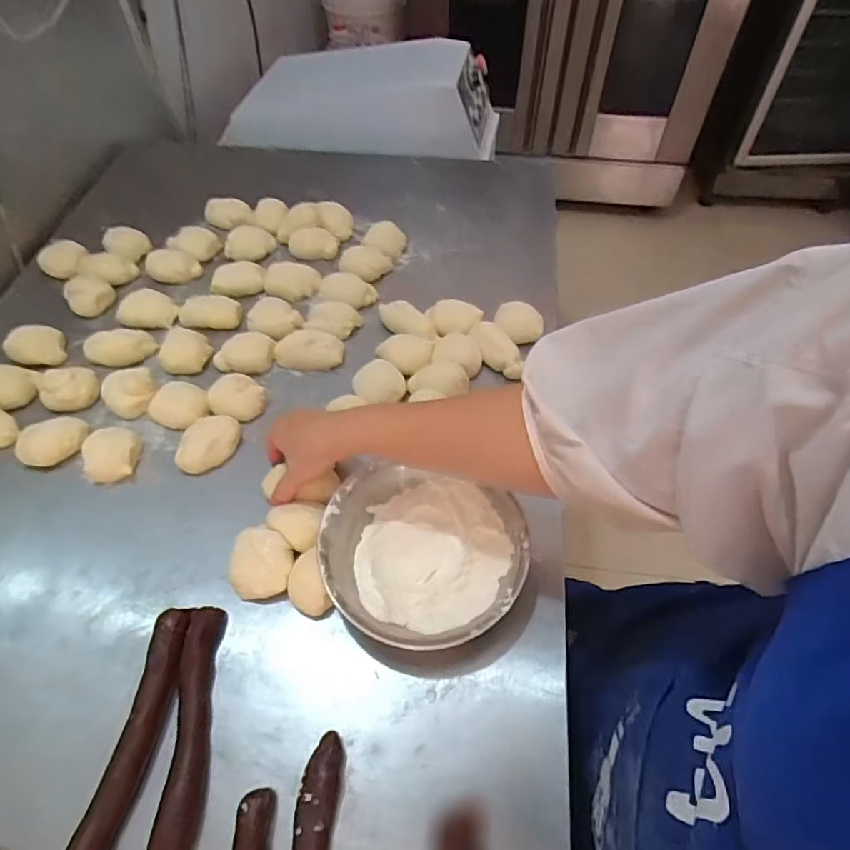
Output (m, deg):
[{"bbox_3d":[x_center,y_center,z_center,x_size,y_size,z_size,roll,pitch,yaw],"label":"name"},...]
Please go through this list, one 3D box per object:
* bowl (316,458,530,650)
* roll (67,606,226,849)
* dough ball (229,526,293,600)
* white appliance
[{"bbox_3d":[-0.002,0.120,0.533,0.188,0.050,0.180,-1,55,1],"label":"bowl"},{"bbox_3d":[-0.210,0.269,0.446,0.080,0.032,0.237,5,55,5],"label":"roll"},{"bbox_3d":[-0.159,0.134,0.543,0.060,0.034,0.062,-1,55,1],"label":"dough ball"},{"bbox_3d":[-0.129,-0.660,1.165,0.553,0.177,0.201,7,55,6],"label":"white appliance"}]

